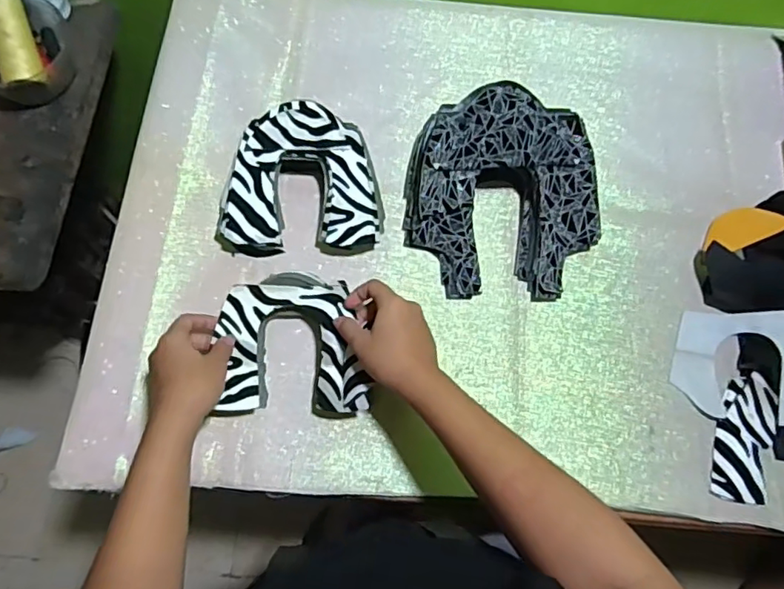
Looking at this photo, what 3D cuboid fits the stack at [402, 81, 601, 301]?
[{"bbox_3d":[0.120,-0.106,0.588,0.204,0.098,0.199,4,72,-1],"label":"stack"}]

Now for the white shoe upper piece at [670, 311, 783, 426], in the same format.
[{"bbox_3d":[0.368,0.073,0.578,0.144,0.016,0.109,1,78,15],"label":"white shoe upper piece"}]

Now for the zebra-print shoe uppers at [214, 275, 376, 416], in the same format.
[{"bbox_3d":[-0.098,0.050,0.556,0.140,0.053,0.141,-2,72,-3],"label":"zebra-print shoe uppers"}]

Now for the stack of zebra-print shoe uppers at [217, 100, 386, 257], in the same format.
[{"bbox_3d":[-0.095,-0.120,0.600,0.167,0.068,0.141,2,72,-2],"label":"stack of zebra-print shoe uppers"}]

